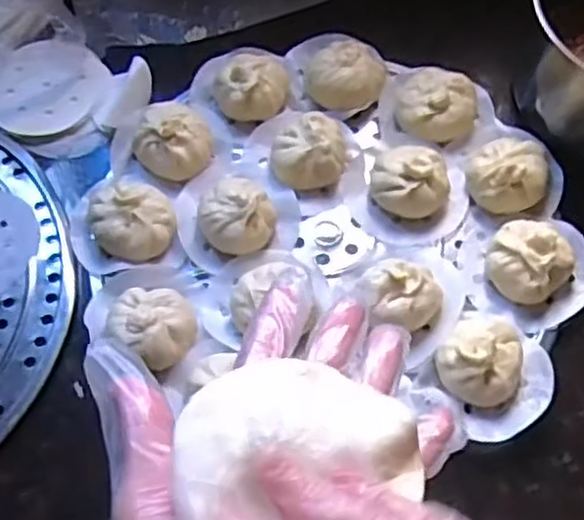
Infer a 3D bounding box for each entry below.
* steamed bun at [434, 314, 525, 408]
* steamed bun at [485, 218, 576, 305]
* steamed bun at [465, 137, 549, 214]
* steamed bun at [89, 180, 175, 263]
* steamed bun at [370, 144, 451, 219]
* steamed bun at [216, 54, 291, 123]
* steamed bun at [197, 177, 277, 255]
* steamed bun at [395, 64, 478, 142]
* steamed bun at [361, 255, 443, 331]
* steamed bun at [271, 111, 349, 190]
[{"bbox_3d":[0.127,0.066,0.488,0.054,0.039,0.058,0,62,1],"label":"steamed bun"},{"bbox_3d":[0.169,0.001,0.522,0.055,0.037,0.046,39,69,19],"label":"steamed bun"},{"bbox_3d":[0.165,-0.066,0.559,0.058,0.035,0.056,0,62,1],"label":"steamed bun"},{"bbox_3d":[-0.117,-0.028,0.539,0.058,0.028,0.055,0,62,1],"label":"steamed bun"},{"bbox_3d":[0.091,-0.060,0.558,0.058,0.035,0.049,34,68,17],"label":"steamed bun"},{"bbox_3d":[-0.031,-0.148,0.605,0.054,0.034,0.060,24,65,13],"label":"steamed bun"},{"bbox_3d":[-0.040,-0.033,0.543,0.055,0.038,0.053,0,62,1],"label":"steamed bun"},{"bbox_3d":[0.119,-0.129,0.598,0.062,0.031,0.059,0,62,1],"label":"steamed bun"},{"bbox_3d":[0.078,0.024,0.513,0.057,0.038,0.052,0,62,1],"label":"steamed bun"},{"bbox_3d":[0.014,-0.084,0.573,0.057,0.033,0.055,3,62,2],"label":"steamed bun"}]

